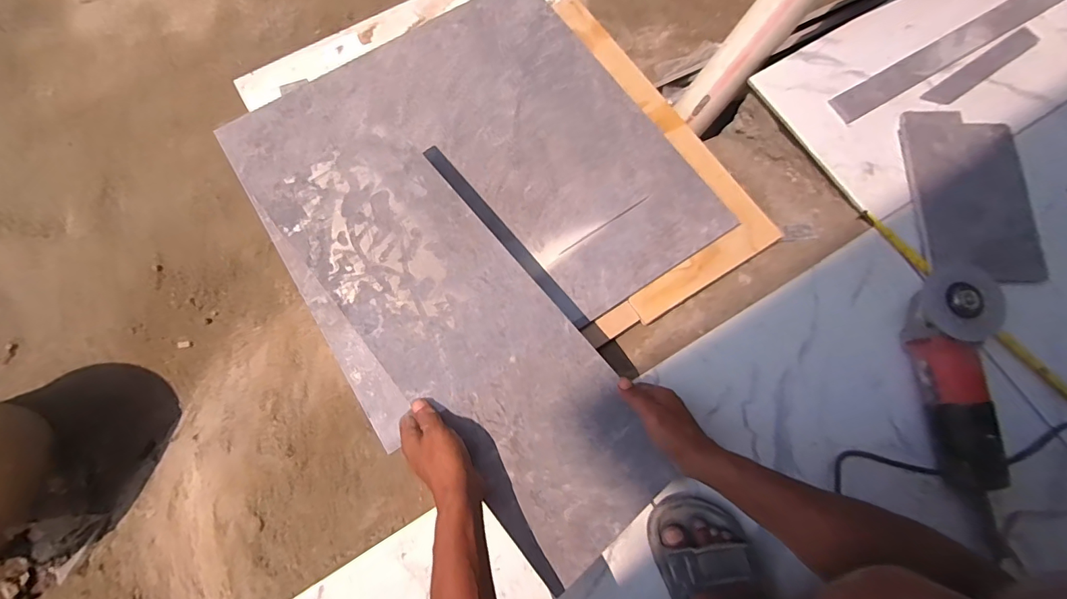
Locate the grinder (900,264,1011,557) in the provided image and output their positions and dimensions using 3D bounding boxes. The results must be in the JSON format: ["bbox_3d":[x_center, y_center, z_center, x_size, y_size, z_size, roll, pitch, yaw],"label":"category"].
[{"bbox_3d":[0.530,0.121,0.574,0.086,0.091,0.317,4,75,1],"label":"grinder"}]

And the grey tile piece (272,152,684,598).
[{"bbox_3d":[-0.065,0.051,0.554,0.211,0.017,0.526,-38,79,-15],"label":"grey tile piece"}]

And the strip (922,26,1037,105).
[{"bbox_3d":[0.735,-0.379,0.750,0.221,0.008,0.037,-33,83,-4],"label":"strip"}]

